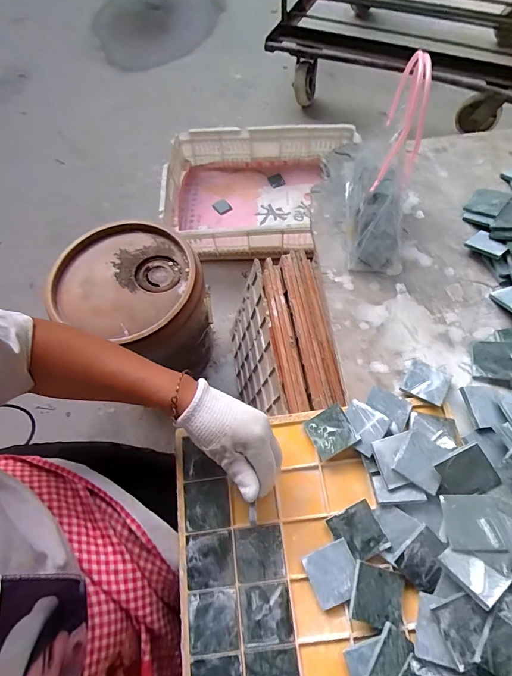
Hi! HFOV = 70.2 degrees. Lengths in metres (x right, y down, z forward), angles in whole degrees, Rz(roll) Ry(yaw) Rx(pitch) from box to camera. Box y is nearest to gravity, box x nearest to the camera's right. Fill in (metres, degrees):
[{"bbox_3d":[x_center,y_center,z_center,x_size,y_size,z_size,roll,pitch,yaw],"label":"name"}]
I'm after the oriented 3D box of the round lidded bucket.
[{"bbox_3d":[-0.238,-0.064,0.838,0.285,0.348,0.261,-1,65,2],"label":"round lidded bucket"}]

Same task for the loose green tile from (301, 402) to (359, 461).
[{"bbox_3d":[0.086,0.109,0.423,0.050,0.004,0.050,-31,56,5],"label":"loose green tile"}]

